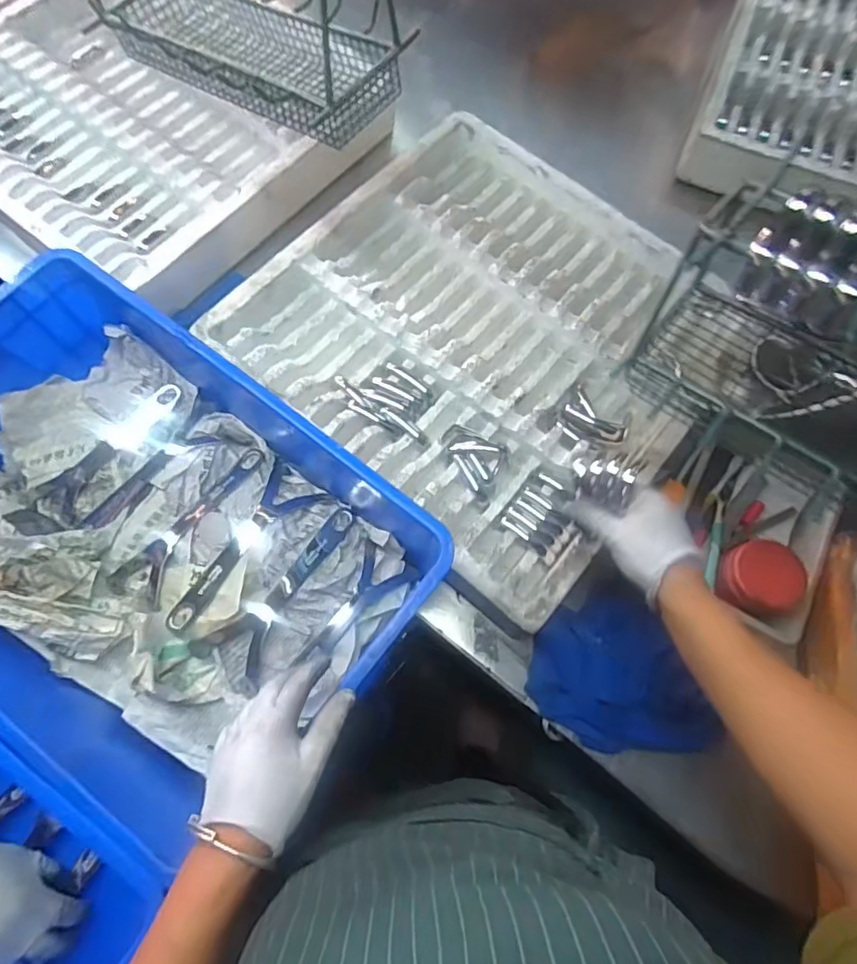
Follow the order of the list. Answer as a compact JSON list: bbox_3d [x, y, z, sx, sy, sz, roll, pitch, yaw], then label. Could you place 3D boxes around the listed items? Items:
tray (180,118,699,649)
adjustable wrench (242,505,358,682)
[{"bbox_3d":[0.077,-0.184,0.740,0.549,0.063,0.518,41,75,10],"label":"tray"},{"bbox_3d":[-0.148,0.111,0.610,0.046,0.016,0.204,30,73,7],"label":"adjustable wrench"}]

